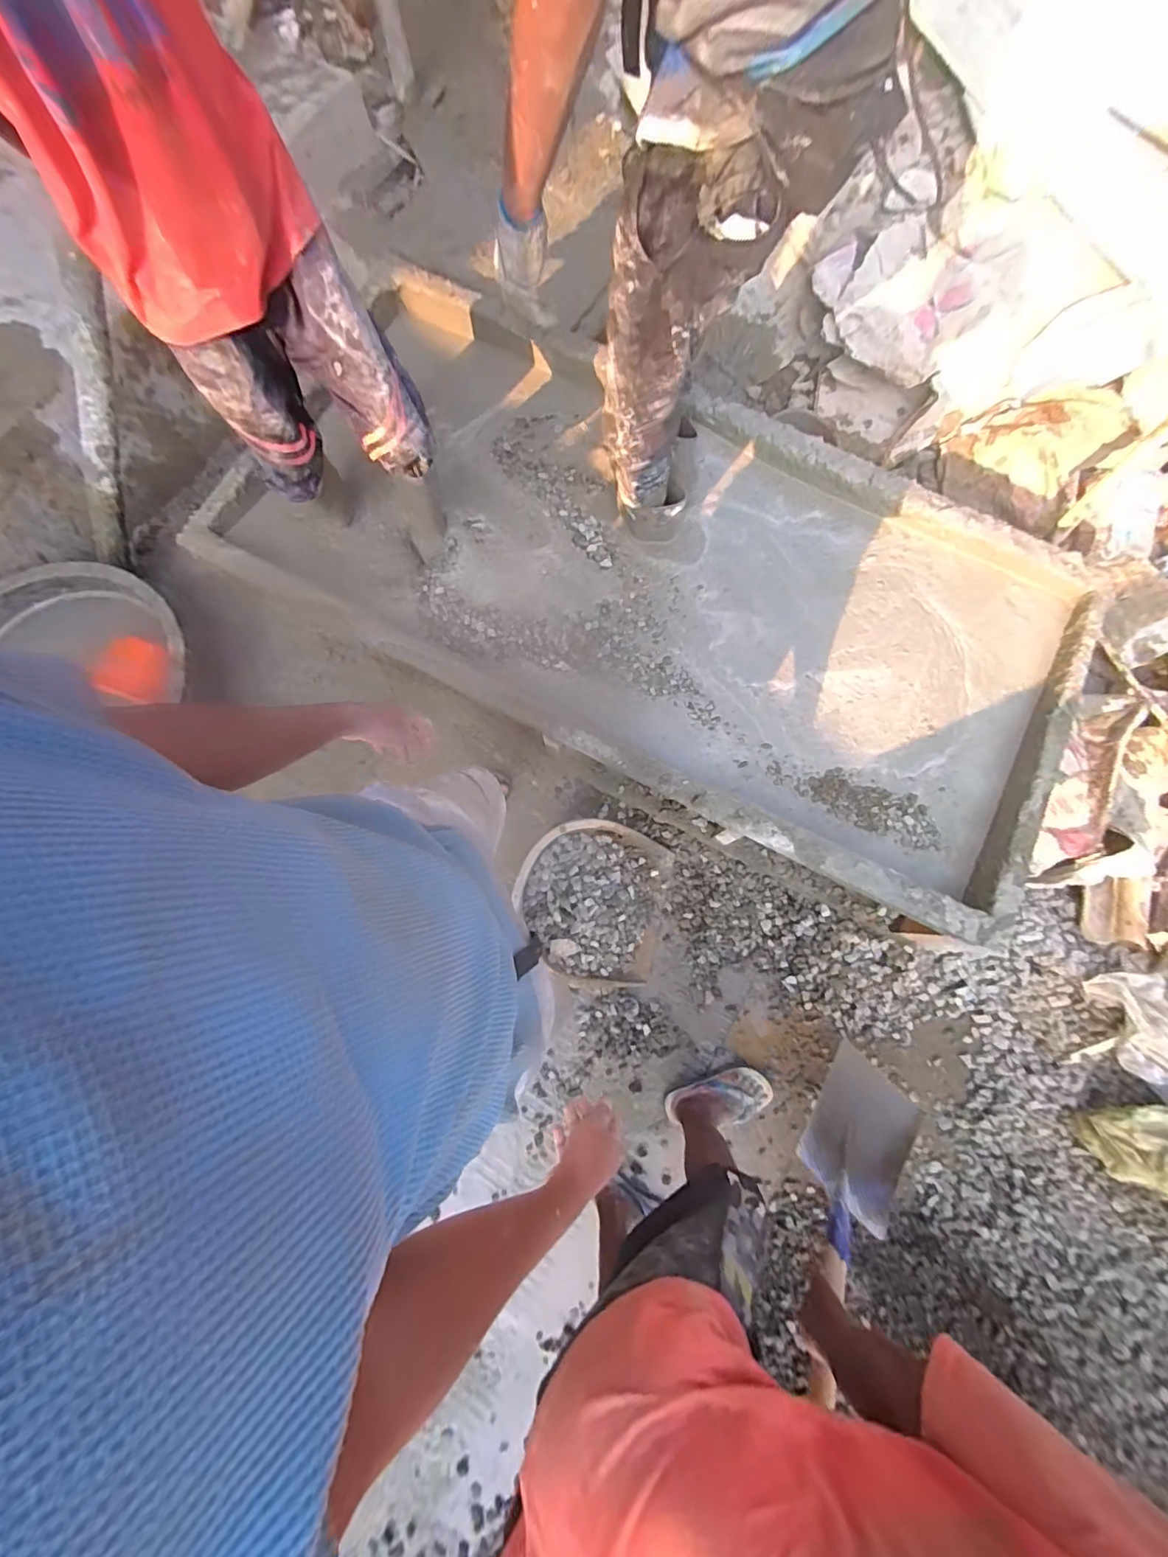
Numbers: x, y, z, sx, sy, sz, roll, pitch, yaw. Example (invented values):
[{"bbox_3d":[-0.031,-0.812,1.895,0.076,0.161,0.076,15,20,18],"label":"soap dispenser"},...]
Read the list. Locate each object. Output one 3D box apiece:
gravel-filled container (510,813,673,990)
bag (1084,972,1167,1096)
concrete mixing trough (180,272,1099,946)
[{"bbox_3d":[0.014,0.337,1.385,0.386,0.119,0.431,11,78,2],"label":"gravel-filled container"},{"bbox_3d":[1.280,0.559,1.148,0.189,0.071,0.248,-30,62,14],"label":"bag"},{"bbox_3d":[0.133,-0.506,1.256,2.010,0.239,0.955,29,79,6],"label":"concrete mixing trough"}]

